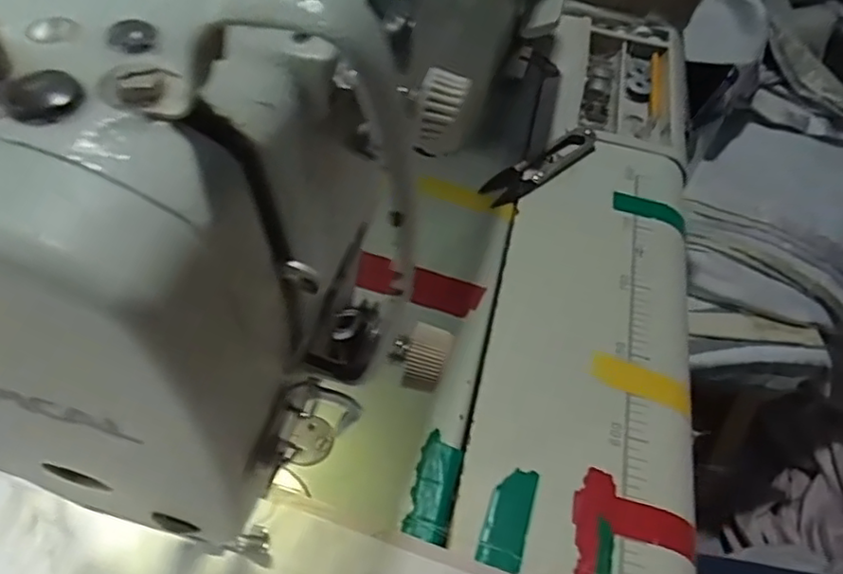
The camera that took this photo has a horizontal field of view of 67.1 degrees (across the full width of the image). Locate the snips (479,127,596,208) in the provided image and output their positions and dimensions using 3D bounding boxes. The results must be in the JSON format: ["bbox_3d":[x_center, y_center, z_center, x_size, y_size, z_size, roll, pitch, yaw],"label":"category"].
[{"bbox_3d":[0.081,-0.082,0.428,0.103,0.009,0.022,-35,63,-28],"label":"snips"}]

